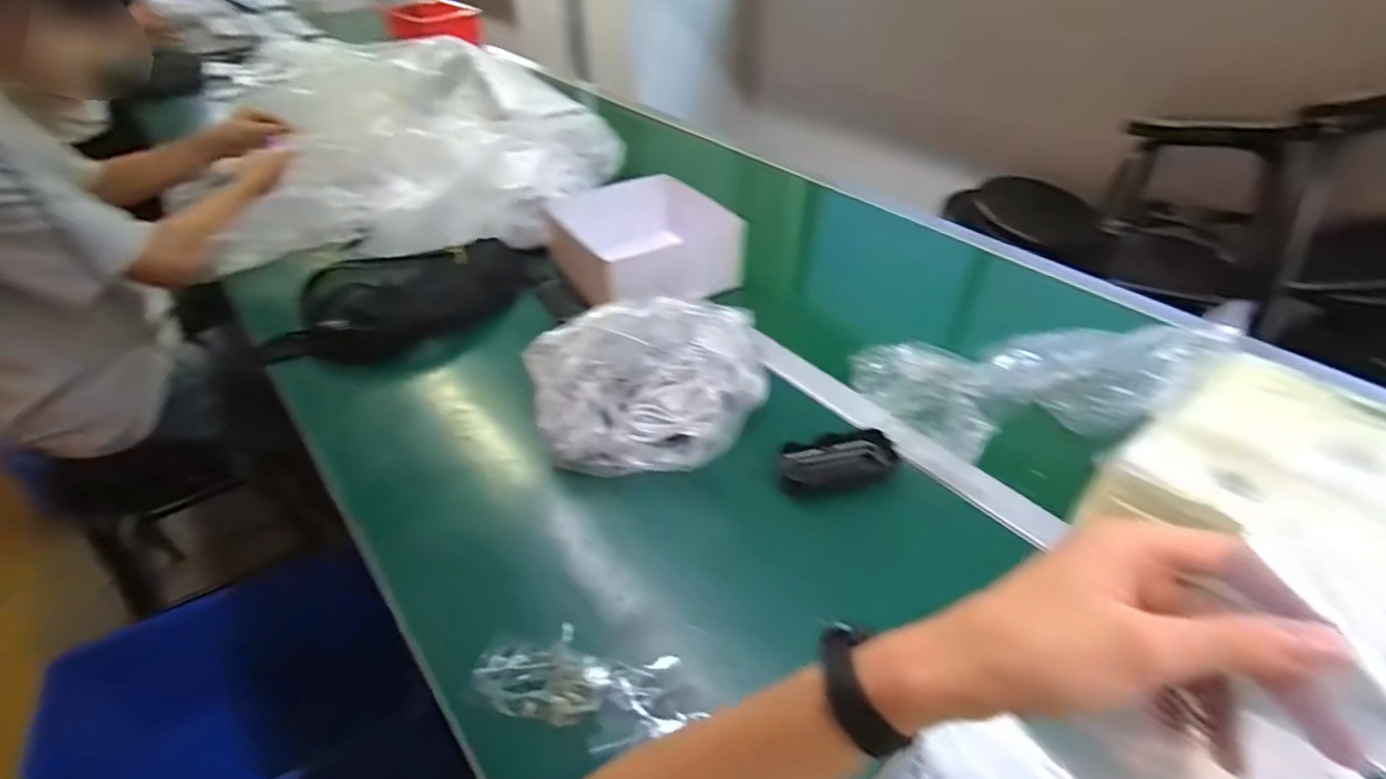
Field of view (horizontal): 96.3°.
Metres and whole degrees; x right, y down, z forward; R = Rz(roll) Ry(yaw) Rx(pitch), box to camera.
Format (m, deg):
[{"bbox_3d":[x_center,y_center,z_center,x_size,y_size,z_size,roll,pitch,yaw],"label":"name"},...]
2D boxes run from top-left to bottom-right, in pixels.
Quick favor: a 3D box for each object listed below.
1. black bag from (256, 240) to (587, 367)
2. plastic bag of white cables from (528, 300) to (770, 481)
[{"bbox_3d":[-0.355,-0.119,0.810,0.373,0.074,0.160,-21,45,-22],"label":"black bag"},{"bbox_3d":[-0.041,-0.008,0.611,0.238,0.114,0.158,-3,41,-3],"label":"plastic bag of white cables"}]

